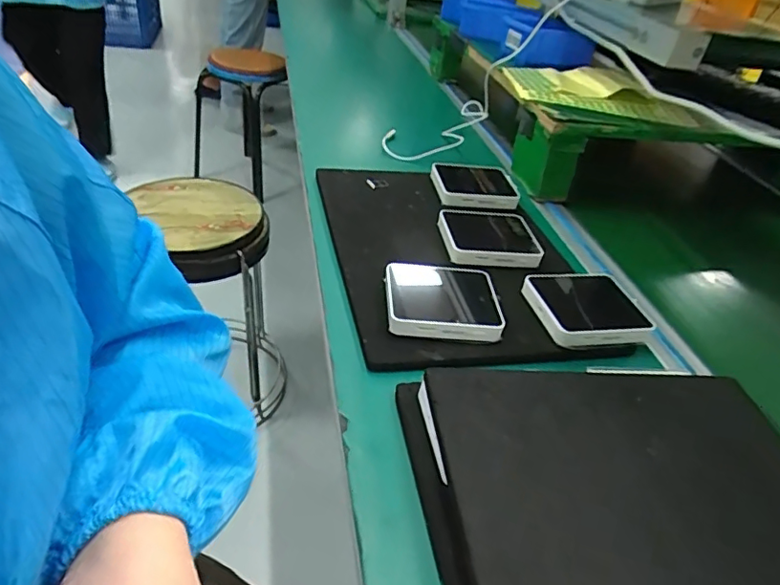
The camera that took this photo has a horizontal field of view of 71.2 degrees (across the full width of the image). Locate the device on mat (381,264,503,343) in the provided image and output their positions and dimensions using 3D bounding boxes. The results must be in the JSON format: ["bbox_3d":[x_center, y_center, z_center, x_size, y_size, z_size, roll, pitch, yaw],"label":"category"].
[{"bbox_3d":[0.047,0.003,0.493,0.099,0.018,0.095,4,37,-6],"label":"device on mat"}]

